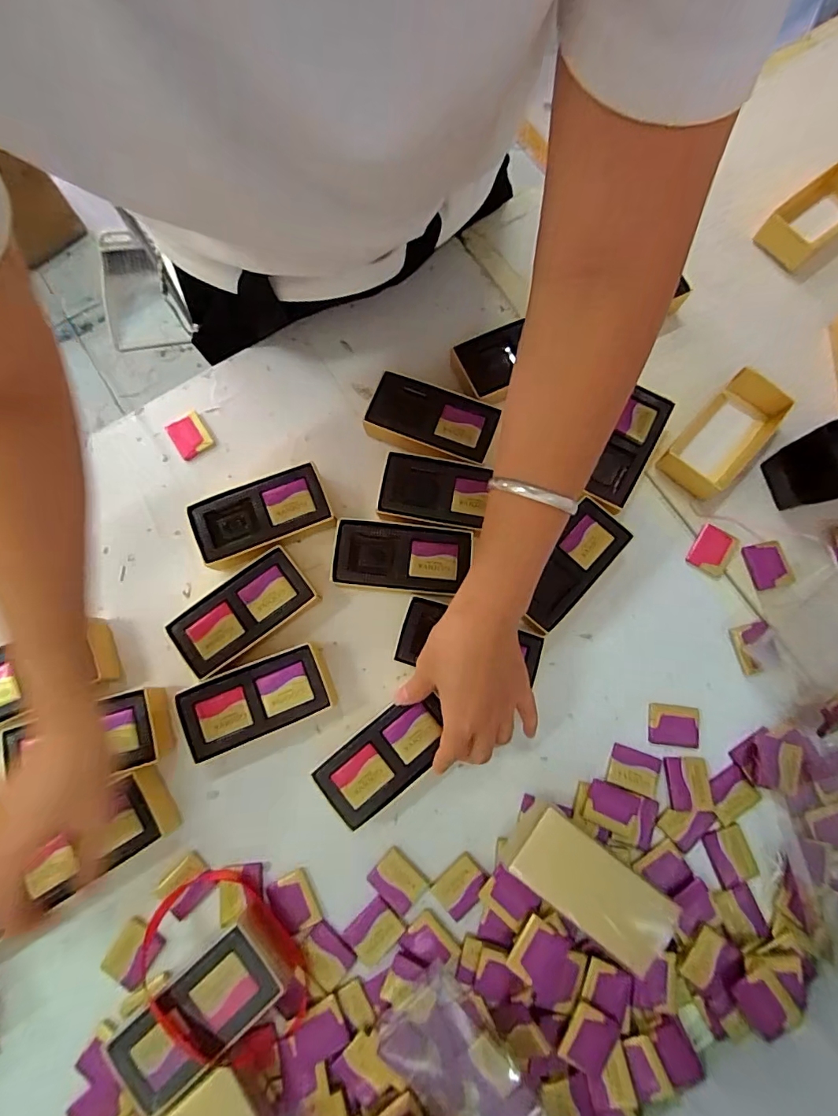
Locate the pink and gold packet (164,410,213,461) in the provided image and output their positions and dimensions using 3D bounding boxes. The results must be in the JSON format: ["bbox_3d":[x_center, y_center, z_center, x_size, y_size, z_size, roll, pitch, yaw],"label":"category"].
[{"bbox_3d":[-0.215,-0.114,0.454,0.032,0.006,0.039,-33,79,-7],"label":"pink and gold packet"}]

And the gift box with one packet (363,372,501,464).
[{"bbox_3d":[0.011,-0.122,0.444,0.112,0.032,0.063,19,78,4],"label":"gift box with one packet"}]

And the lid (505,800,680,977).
[{"bbox_3d":[0.125,0.240,0.359,0.113,0.034,0.054,36,80,8],"label":"lid"}]

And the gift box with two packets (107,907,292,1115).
[{"bbox_3d":[-0.152,0.317,0.344,0.116,0.035,0.053,-41,80,-8],"label":"gift box with two packets"}]

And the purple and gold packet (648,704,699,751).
[{"bbox_3d":[0.212,0.139,0.402,0.040,0.004,0.033,8,77,2],"label":"purple and gold packet"}]

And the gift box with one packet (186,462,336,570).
[{"bbox_3d":[-0.135,-0.035,0.423,0.113,0.032,0.061,-25,78,-6],"label":"gift box with one packet"}]

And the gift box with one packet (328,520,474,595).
[{"bbox_3d":[-0.015,0.001,0.418,0.112,0.032,0.057,6,77,2],"label":"gift box with one packet"}]

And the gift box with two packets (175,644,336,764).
[{"bbox_3d":[-0.129,0.116,0.395,0.116,0.032,0.056,-21,78,-5],"label":"gift box with two packets"}]

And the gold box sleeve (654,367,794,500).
[{"bbox_3d":[0.280,-0.110,0.445,0.056,0.037,0.120,42,80,9],"label":"gold box sleeve"}]

